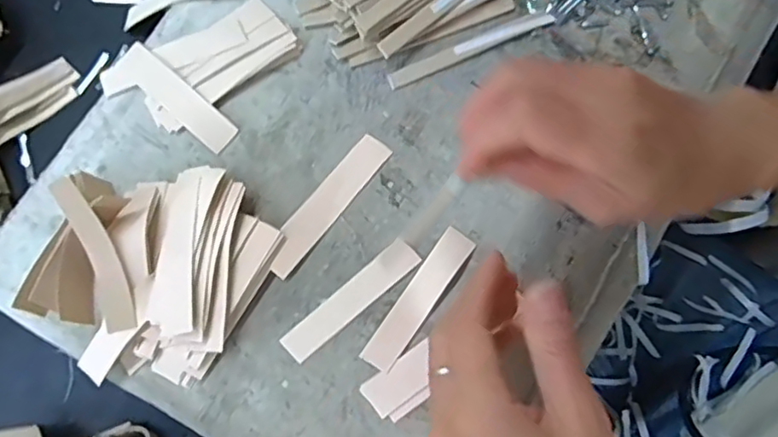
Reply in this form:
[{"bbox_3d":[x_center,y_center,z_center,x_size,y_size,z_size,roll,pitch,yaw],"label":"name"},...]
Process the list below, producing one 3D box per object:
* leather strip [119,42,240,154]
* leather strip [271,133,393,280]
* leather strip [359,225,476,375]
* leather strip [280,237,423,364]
[{"bbox_3d":[-0.124,-0.071,0.344,0.084,0.004,0.020,41,81,9],"label":"leather strip"},{"bbox_3d":[-0.034,-0.009,0.329,0.019,0.005,0.091,38,81,9],"label":"leather strip"},{"bbox_3d":[0.016,0.043,0.318,0.017,0.004,0.083,35,80,8],"label":"leather strip"},{"bbox_3d":[-0.020,0.043,0.319,0.083,0.004,0.017,-40,79,-7],"label":"leather strip"}]

